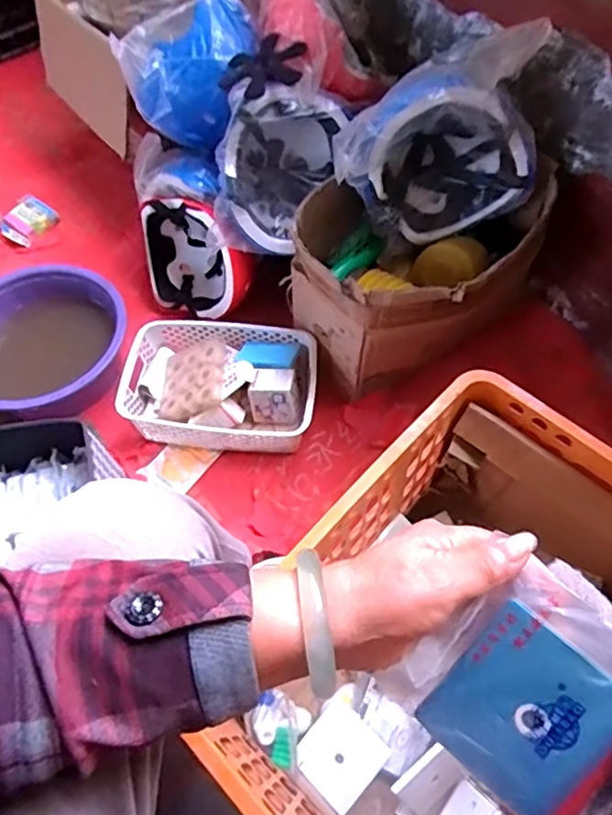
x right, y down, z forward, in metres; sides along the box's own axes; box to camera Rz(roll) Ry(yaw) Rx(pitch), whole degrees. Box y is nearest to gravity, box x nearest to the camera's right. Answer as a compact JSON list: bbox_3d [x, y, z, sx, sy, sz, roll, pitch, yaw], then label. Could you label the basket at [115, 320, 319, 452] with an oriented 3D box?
[{"bbox_3d":[-0.133,-0.040,0.910,0.296,0.085,0.200,5,61,6],"label":"basket"}]

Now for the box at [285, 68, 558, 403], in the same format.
[{"bbox_3d":[0.160,-0.259,0.801,0.353,0.333,0.274,-39,66,-17],"label":"box"}]

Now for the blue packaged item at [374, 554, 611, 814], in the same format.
[{"bbox_3d":[0.115,0.146,0.293,0.111,0.011,0.105,36,95,21],"label":"blue packaged item"}]

